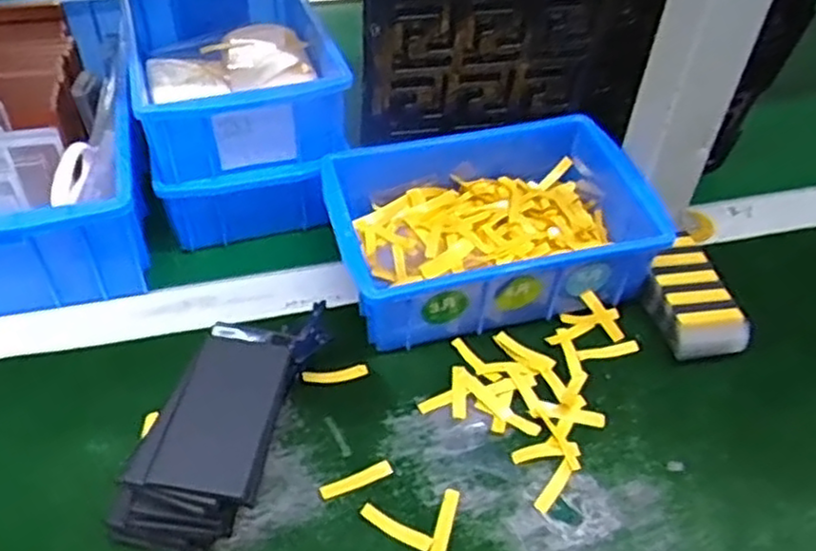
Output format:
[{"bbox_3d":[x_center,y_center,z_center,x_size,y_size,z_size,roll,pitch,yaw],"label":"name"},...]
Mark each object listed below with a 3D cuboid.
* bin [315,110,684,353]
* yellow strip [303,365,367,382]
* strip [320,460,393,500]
[{"bbox_3d":[0.049,-0.031,0.487,0.198,0.070,0.136,-8,46,-12],"label":"bin"},{"bbox_3d":[-0.043,0.059,0.436,0.038,0.006,0.007,-4,46,-7],"label":"yellow strip"},{"bbox_3d":[-0.027,0.108,0.385,0.038,0.005,0.008,-17,49,-19],"label":"strip"}]

